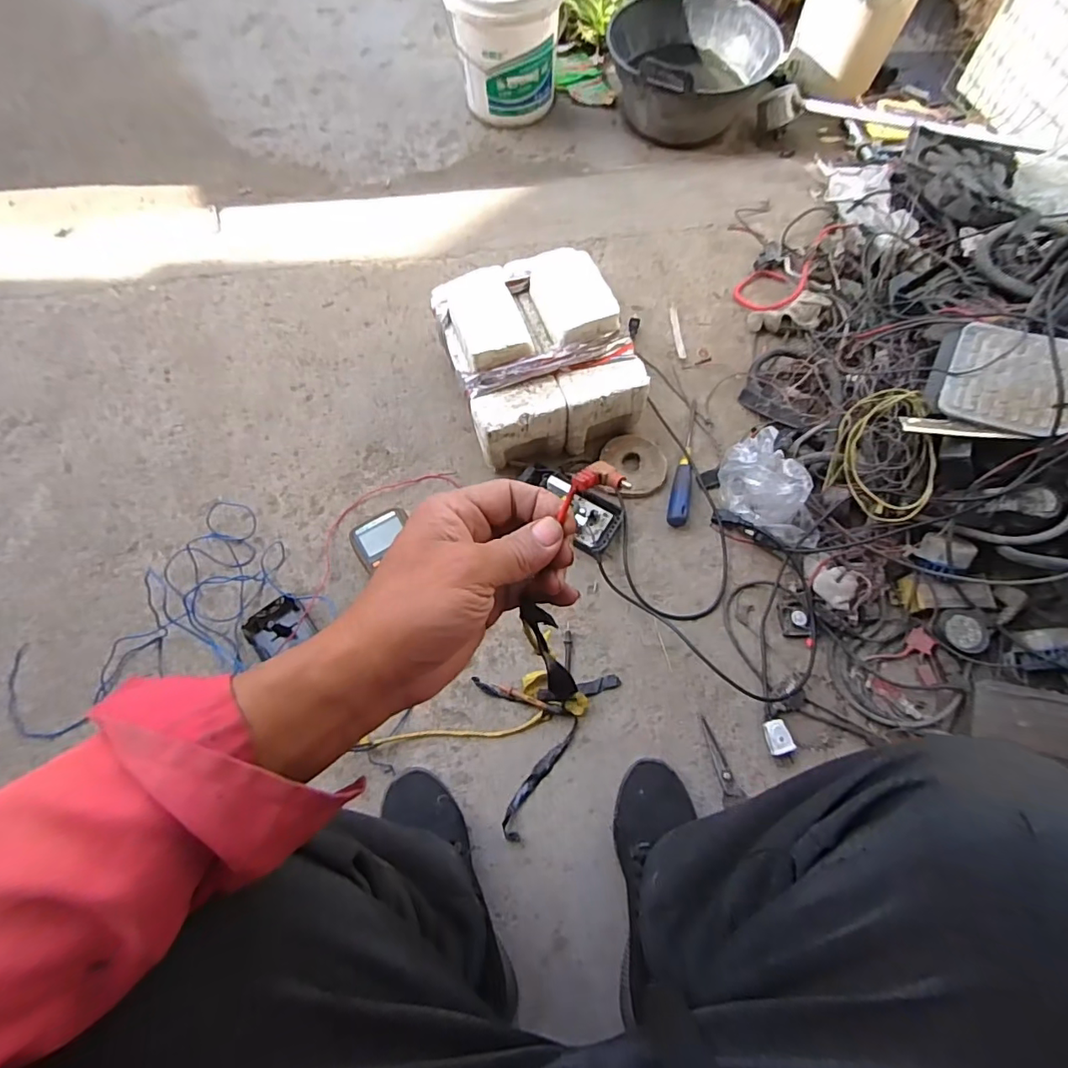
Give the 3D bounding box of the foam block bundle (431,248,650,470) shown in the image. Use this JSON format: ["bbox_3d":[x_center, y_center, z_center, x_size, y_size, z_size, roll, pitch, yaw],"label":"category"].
[{"bbox_3d":[0.001,-0.280,0.843,0.253,0.166,0.293,-20,70,-7],"label":"foam block bundle"}]

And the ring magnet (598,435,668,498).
[{"bbox_3d":[0.158,-0.108,0.849,0.102,0.014,0.110,-1,69,0],"label":"ring magnet"}]

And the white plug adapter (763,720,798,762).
[{"bbox_3d":[0.320,0.269,0.694,0.030,0.016,0.052,-10,69,-3],"label":"white plug adapter"}]

